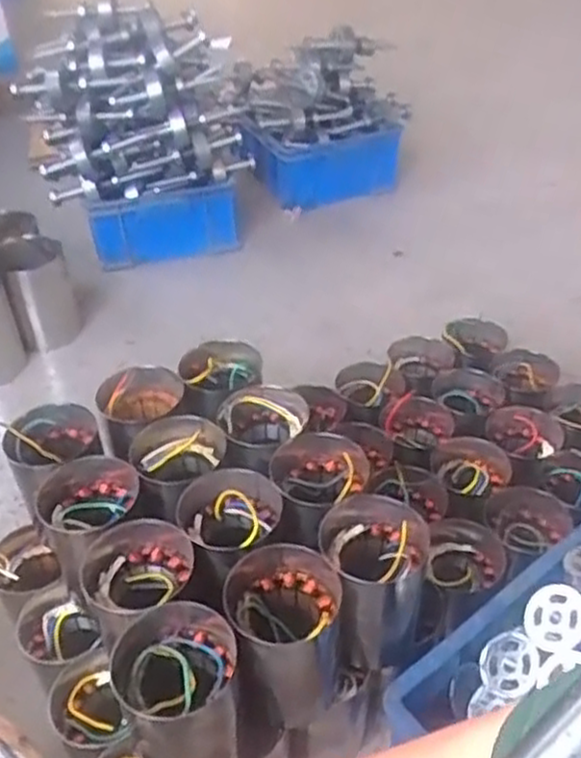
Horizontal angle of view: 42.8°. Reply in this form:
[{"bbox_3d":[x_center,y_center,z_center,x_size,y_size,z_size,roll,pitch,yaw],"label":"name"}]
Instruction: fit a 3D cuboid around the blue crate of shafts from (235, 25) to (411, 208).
[{"bbox_3d":[0.082,-0.646,1.794,0.395,0.307,0.314,-8,39,-7],"label":"blue crate of shafts"}]

